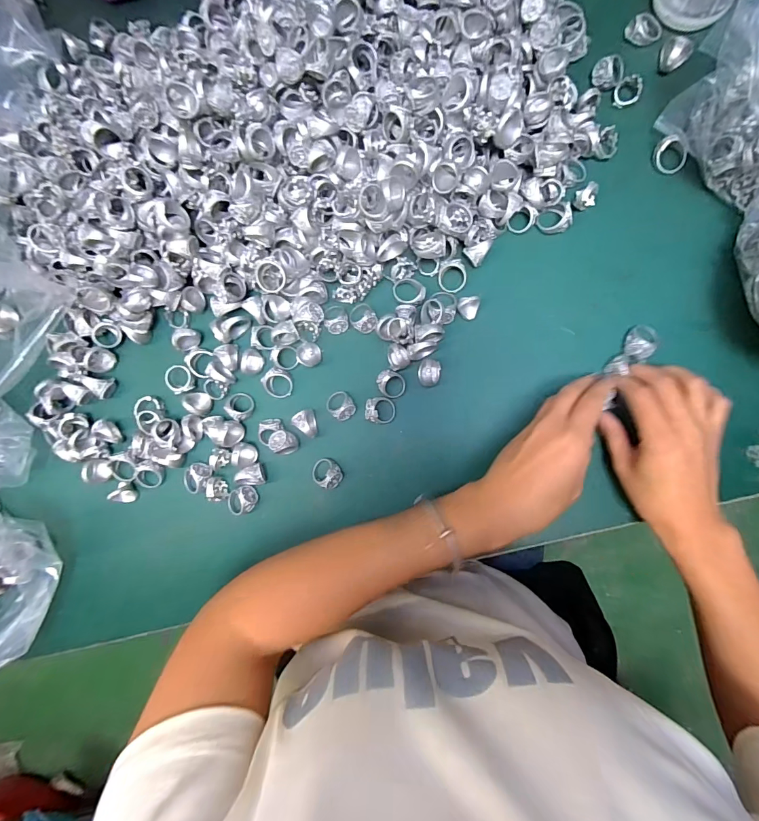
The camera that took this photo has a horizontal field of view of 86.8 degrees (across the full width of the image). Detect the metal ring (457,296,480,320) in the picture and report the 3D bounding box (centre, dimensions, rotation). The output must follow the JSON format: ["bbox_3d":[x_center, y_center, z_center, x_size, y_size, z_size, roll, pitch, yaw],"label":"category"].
[{"bbox_3d":[0.081,-0.095,0.366,0.019,0.014,0.019,0,90,2],"label":"metal ring"}]

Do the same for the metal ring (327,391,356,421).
[{"bbox_3d":[-0.036,-0.005,0.374,0.028,0.014,0.023,44,92,1],"label":"metal ring"}]

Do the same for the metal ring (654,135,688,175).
[{"bbox_3d":[0.261,-0.228,0.358,0.026,0.008,0.031,-11,107,6],"label":"metal ring"}]

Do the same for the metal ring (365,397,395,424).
[{"bbox_3d":[0.000,0.000,0.370,0.027,0.016,0.024,5,91,2],"label":"metal ring"}]

